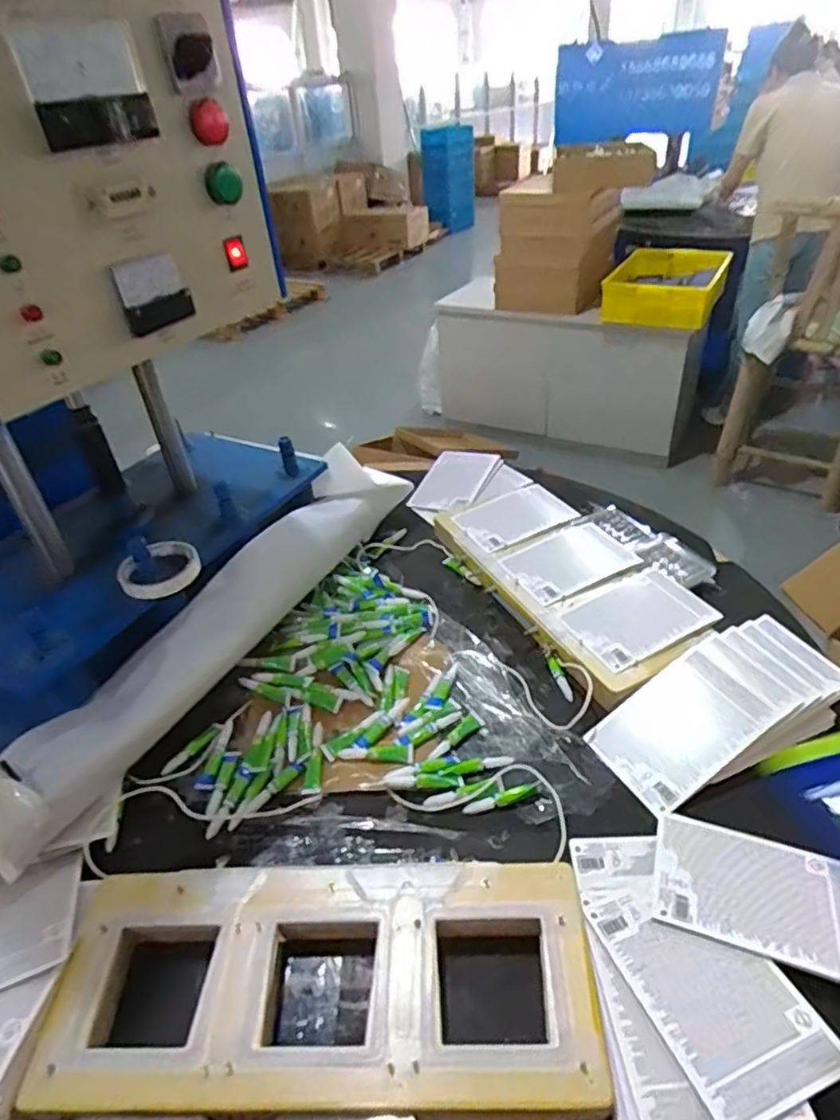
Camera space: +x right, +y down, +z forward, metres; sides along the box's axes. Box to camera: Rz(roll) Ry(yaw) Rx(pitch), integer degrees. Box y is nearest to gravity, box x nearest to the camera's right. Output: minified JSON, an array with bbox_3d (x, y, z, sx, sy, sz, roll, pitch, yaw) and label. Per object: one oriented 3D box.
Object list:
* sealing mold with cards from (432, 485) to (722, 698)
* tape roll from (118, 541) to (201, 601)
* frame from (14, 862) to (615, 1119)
[{"bbox_3d":[0.201,0.018,0.898,0.206,0.046,0.427,-21,40,-20],"label":"sealing mold with cards"},{"bbox_3d":[-0.309,0.011,0.755,0.090,0.017,0.087,-3,38,2],"label":"tape roll"},{"bbox_3d":[-0.080,0.341,0.513,0.427,0.034,0.169,-3,38,3],"label":"frame"}]

